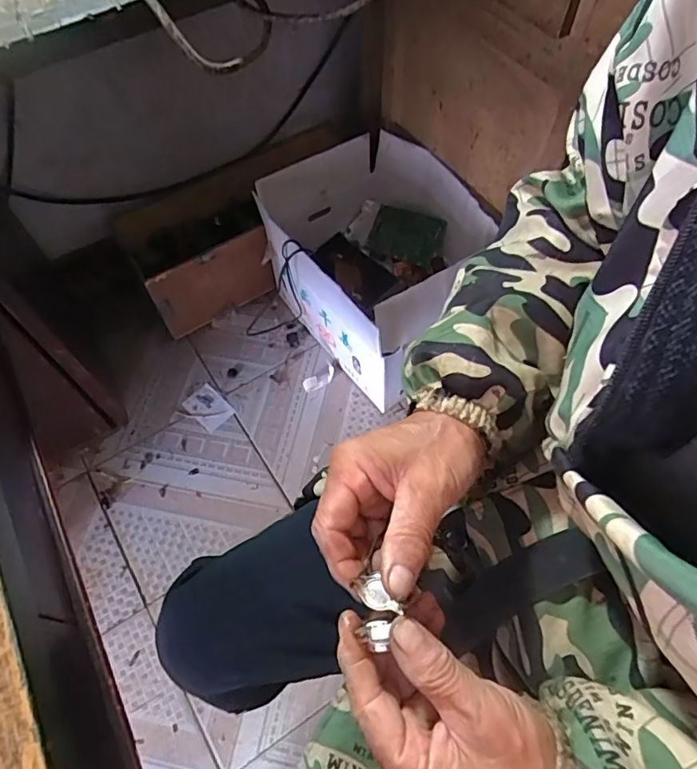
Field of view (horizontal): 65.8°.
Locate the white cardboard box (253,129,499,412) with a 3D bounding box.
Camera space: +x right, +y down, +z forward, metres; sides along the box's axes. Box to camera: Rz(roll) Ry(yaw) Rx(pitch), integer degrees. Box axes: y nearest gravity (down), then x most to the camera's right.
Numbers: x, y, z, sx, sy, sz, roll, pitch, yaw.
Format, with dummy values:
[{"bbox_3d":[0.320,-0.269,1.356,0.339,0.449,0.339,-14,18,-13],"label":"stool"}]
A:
[{"bbox_3d":[0.051,-0.265,1.135,0.374,0.298,0.451,-39,70,-18],"label":"white cardboard box"}]

